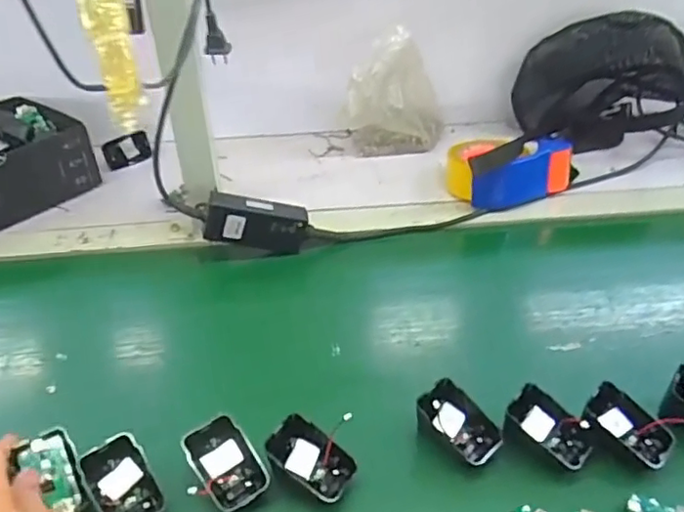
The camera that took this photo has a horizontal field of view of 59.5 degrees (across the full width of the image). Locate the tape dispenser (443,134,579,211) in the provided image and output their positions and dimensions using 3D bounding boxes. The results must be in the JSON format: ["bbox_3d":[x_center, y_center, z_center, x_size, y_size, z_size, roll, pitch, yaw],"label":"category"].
[{"bbox_3d":[0.223,-0.120,0.785,0.154,0.073,0.085,-13,37,-14],"label":"tape dispenser"}]

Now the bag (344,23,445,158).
[{"bbox_3d":[0.078,-0.226,0.862,0.141,0.165,0.075,0,38,3],"label":"bag"}]

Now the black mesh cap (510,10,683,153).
[{"bbox_3d":[0.383,-0.252,0.874,0.213,0.167,0.134,-9,38,-9],"label":"black mesh cap"}]

